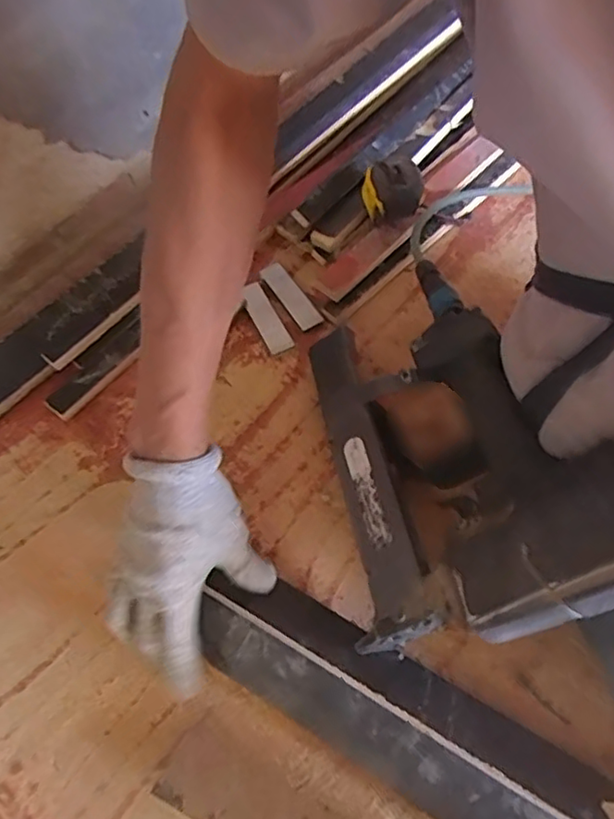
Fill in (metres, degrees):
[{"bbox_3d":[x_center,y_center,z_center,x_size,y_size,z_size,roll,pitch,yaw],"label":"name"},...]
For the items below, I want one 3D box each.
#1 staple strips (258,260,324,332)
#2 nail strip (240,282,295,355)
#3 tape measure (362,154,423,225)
[{"bbox_3d":[-0.018,-0.126,0.679,0.029,0.008,0.102,-30,63,-12],"label":"staple strips"},{"bbox_3d":[-0.045,-0.100,0.666,0.027,0.007,0.093,-26,62,-10],"label":"nail strip"},{"bbox_3d":[0.096,-0.241,0.685,0.063,0.055,0.061,-4,59,6],"label":"tape measure"}]

